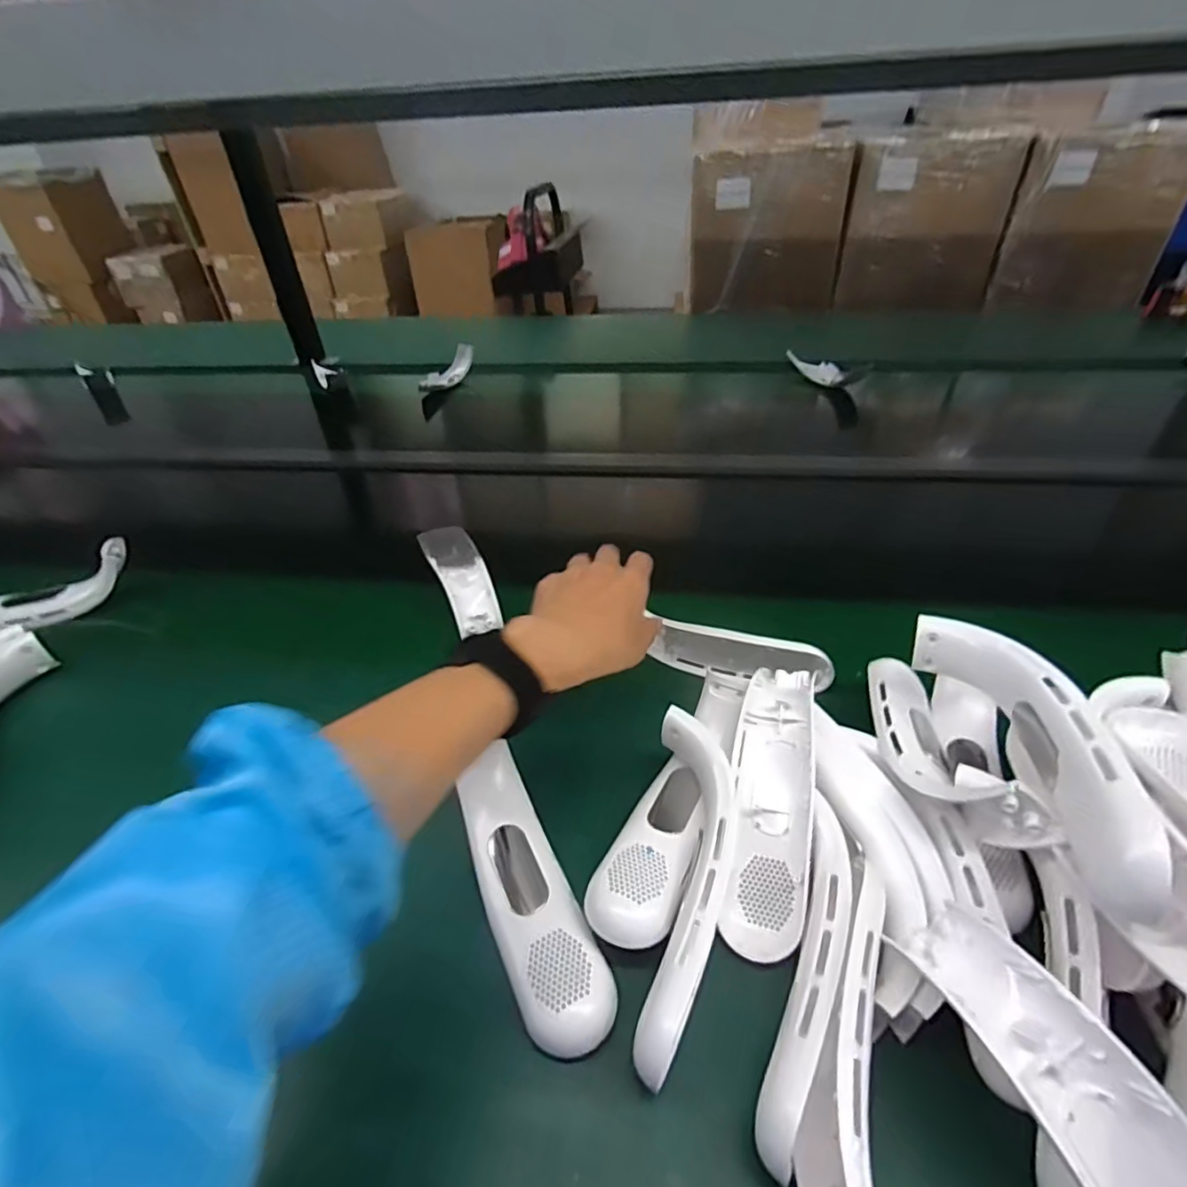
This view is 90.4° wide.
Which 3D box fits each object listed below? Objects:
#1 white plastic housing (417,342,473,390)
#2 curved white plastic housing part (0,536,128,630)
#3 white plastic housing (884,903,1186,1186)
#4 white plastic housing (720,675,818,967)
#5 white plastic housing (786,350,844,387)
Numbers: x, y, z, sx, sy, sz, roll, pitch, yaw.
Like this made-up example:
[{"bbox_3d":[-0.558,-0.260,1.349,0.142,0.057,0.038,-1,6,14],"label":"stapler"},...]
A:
[{"bbox_3d":[-0.285,-0.440,1.171,0.048,0.041,0.155,19,58,27],"label":"white plastic housing"},{"bbox_3d":[-0.594,-0.001,0.623,0.185,0.063,0.040,-18,40,-18],"label":"curved white plastic housing part"},{"bbox_3d":[0.207,0.227,0.226,0.047,0.053,0.192,-16,56,-16],"label":"white plastic housing"},{"bbox_3d":[0.115,0.126,0.384,0.058,0.053,0.196,7,57,14],"label":"white plastic housing"},{"bbox_3d":[0.414,-0.418,1.091,0.038,0.035,0.127,-22,41,-22],"label":"white plastic housing"}]

